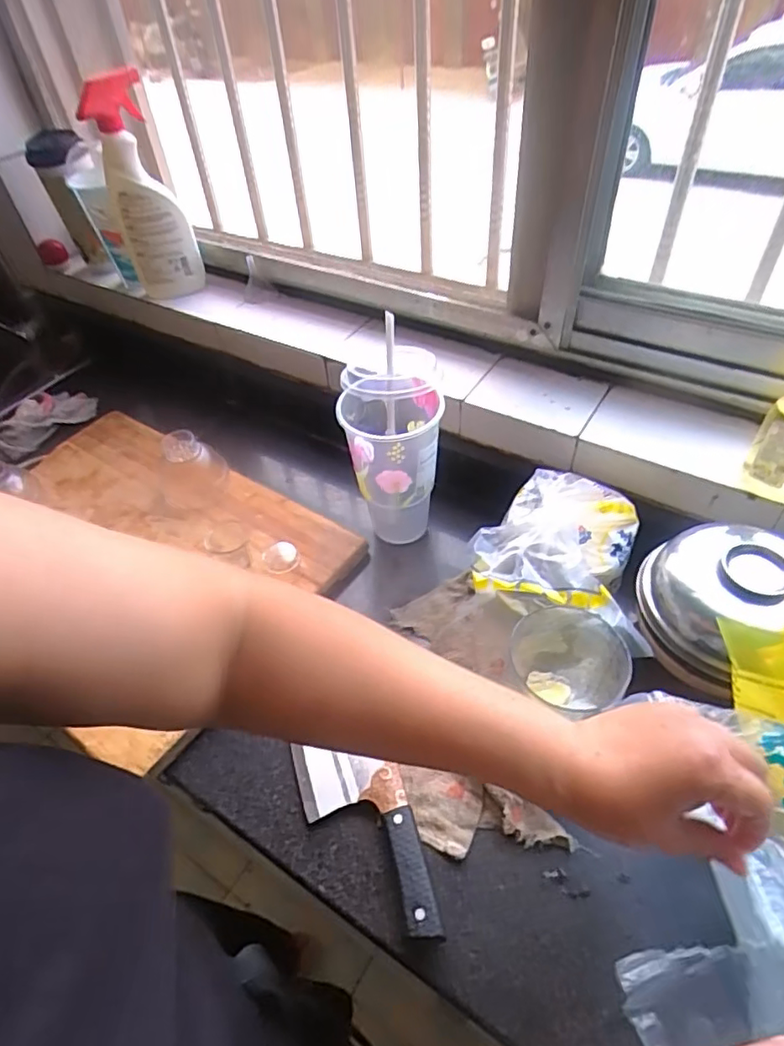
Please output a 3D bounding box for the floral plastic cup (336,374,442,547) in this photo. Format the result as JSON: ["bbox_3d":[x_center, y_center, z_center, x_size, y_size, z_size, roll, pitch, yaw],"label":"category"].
[{"bbox_3d":[0.005,-0.062,0.636,0.101,0.172,0.092,-2,47,3],"label":"floral plastic cup"}]

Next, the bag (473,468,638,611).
[{"bbox_3d":[0.158,0.013,0.551,0.123,0.060,0.195,24,54,24],"label":"bag"}]

